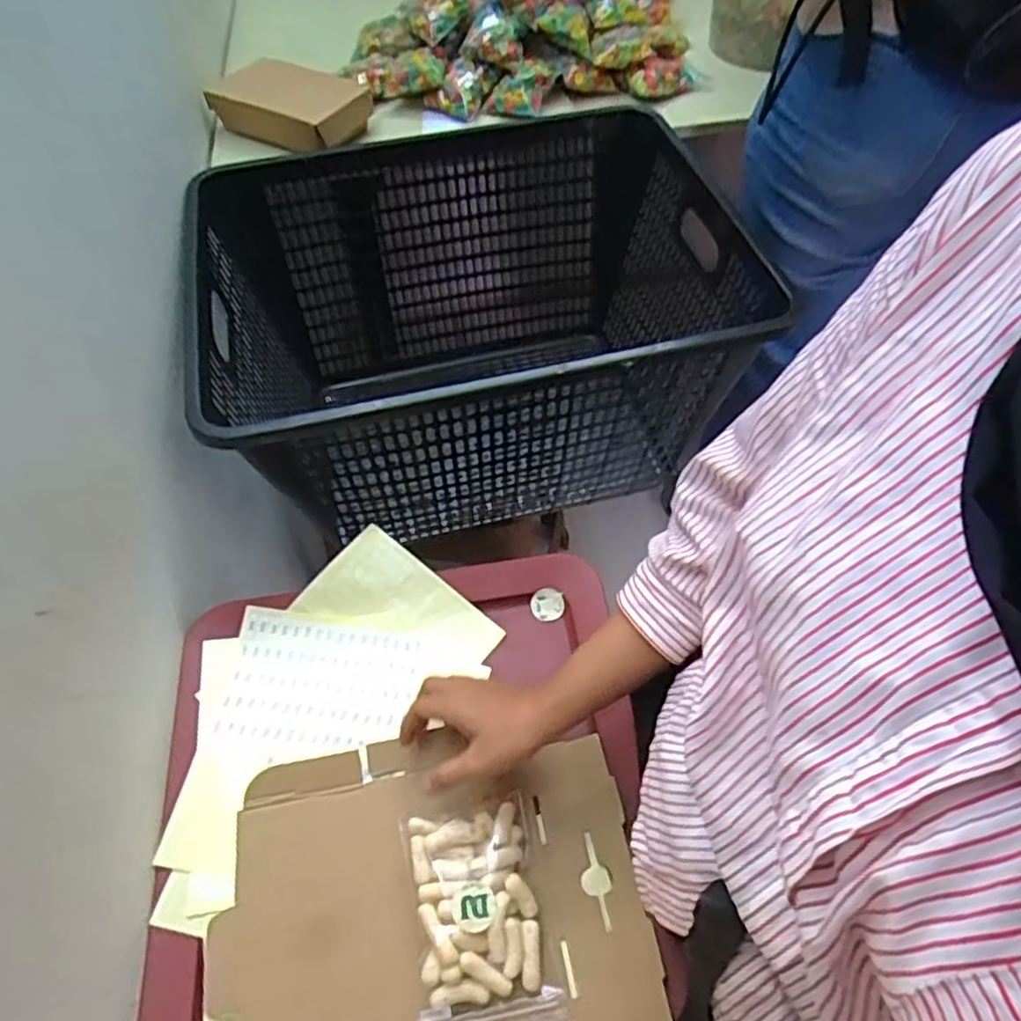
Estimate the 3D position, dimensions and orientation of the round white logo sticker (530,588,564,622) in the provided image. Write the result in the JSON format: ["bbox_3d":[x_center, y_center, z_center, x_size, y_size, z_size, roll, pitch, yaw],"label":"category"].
[{"bbox_3d":[0.033,0.084,0.613,0.030,0.004,0.029,-16,80,-3],"label":"round white logo sticker"}]

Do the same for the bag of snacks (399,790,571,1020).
[{"bbox_3d":[-0.023,0.275,0.468,0.090,0.033,0.146,-11,56,-5],"label":"bag of snacks"}]

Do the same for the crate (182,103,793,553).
[{"bbox_3d":[-0.024,-0.193,0.822,0.536,0.321,0.438,-16,57,-9],"label":"crate"}]

